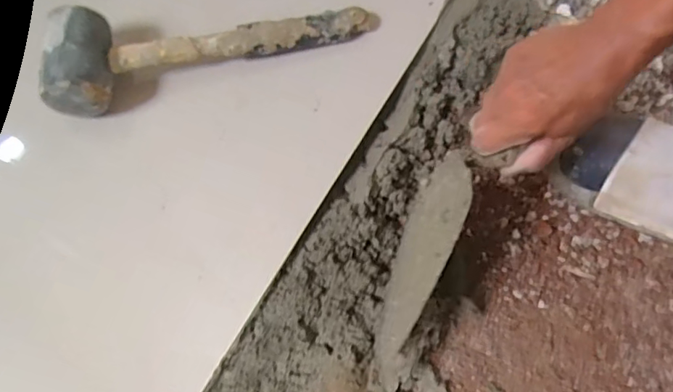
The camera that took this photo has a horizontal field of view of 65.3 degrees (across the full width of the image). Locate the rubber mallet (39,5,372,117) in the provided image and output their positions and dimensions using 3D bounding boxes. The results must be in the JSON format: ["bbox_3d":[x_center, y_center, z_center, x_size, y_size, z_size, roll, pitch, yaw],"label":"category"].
[{"bbox_3d":[-0.116,-0.154,0.498,0.311,0.070,0.090,-20,68,-11],"label":"rubber mallet"}]

